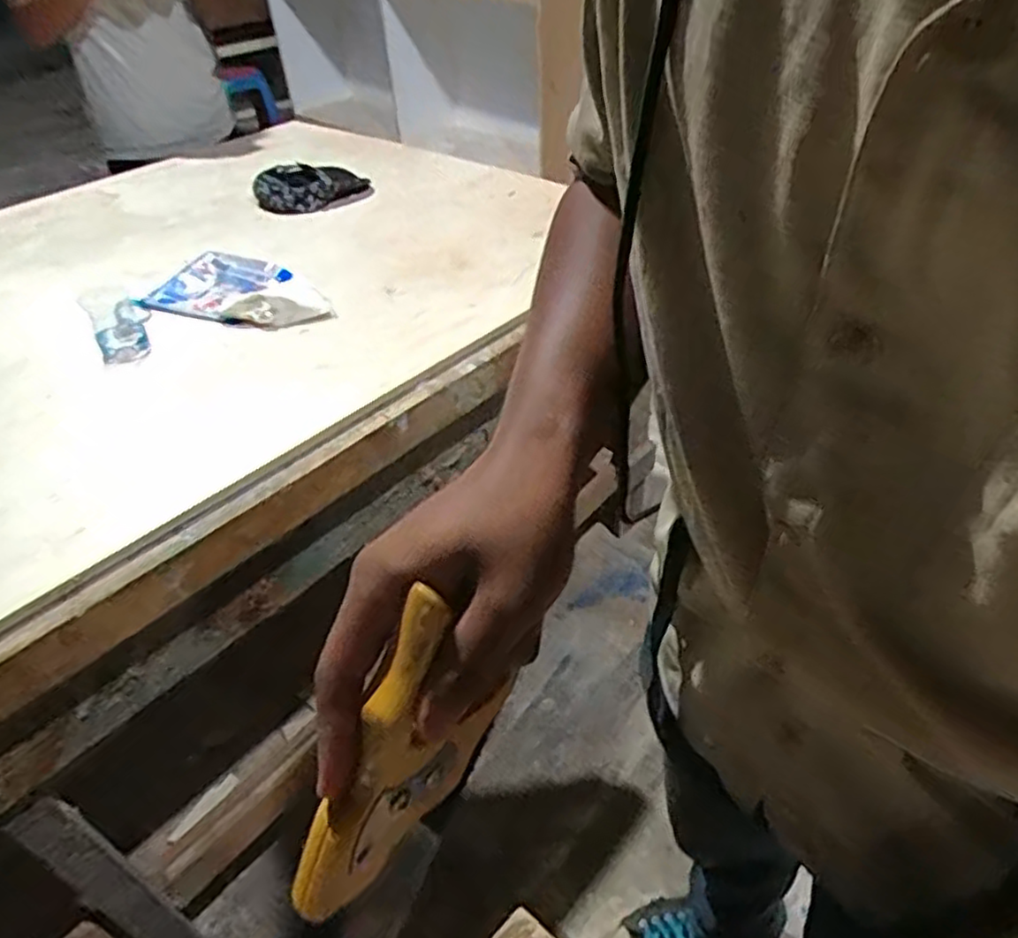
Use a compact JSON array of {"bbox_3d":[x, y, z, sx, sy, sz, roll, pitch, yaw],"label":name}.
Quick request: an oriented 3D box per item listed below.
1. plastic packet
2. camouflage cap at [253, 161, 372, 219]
[{"bbox_3d":[-0.407,-0.269,1.069,0.304,0.023,0.170,17,47,19],"label":"plastic packet"},{"bbox_3d":[-0.395,-0.563,1.392,0.219,0.047,0.197,-17,45,-15],"label":"camouflage cap"}]

